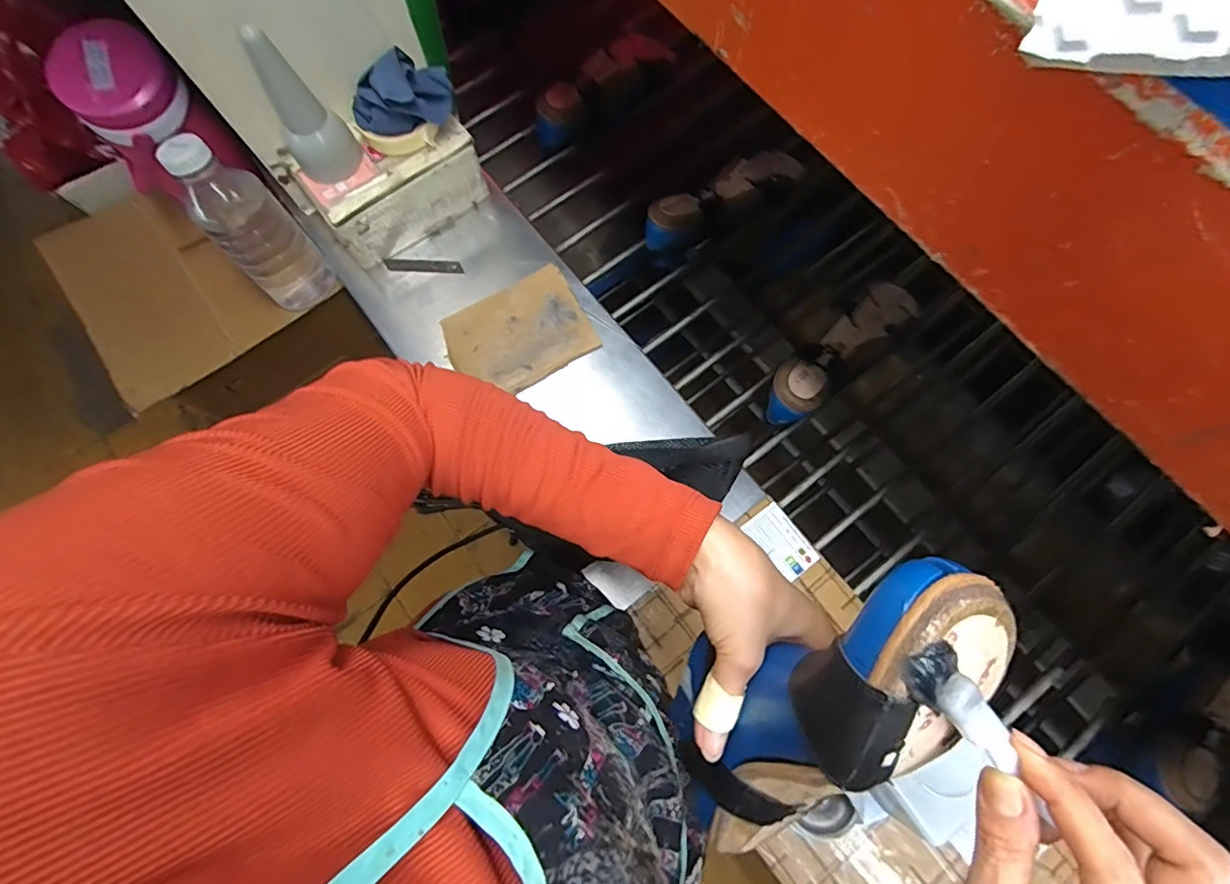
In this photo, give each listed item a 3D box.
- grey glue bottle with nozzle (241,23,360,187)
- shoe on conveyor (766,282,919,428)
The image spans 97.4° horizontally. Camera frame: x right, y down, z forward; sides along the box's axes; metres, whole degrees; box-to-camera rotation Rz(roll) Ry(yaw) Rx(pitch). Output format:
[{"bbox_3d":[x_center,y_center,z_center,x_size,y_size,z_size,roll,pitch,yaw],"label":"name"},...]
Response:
[{"bbox_3d":[-0.319,-0.339,0.544,0.066,0.140,0.067,-35,77,-9],"label":"grey glue bottle with nozzle"},{"bbox_3d":[0.271,-0.113,0.657,0.251,0.063,0.072,-40,78,-10],"label":"shoe on conveyor"}]

